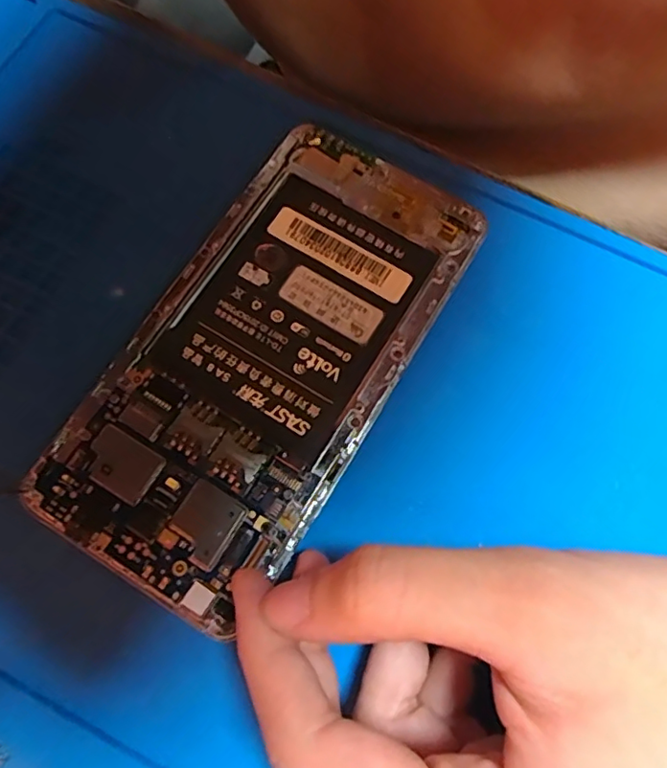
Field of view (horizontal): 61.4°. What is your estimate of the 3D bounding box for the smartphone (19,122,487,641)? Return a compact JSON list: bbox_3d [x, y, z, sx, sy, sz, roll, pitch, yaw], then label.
[{"bbox_3d":[-0.017,-0.011,0.158,0.068,0.004,0.139,31,75,7],"label":"smartphone"}]

